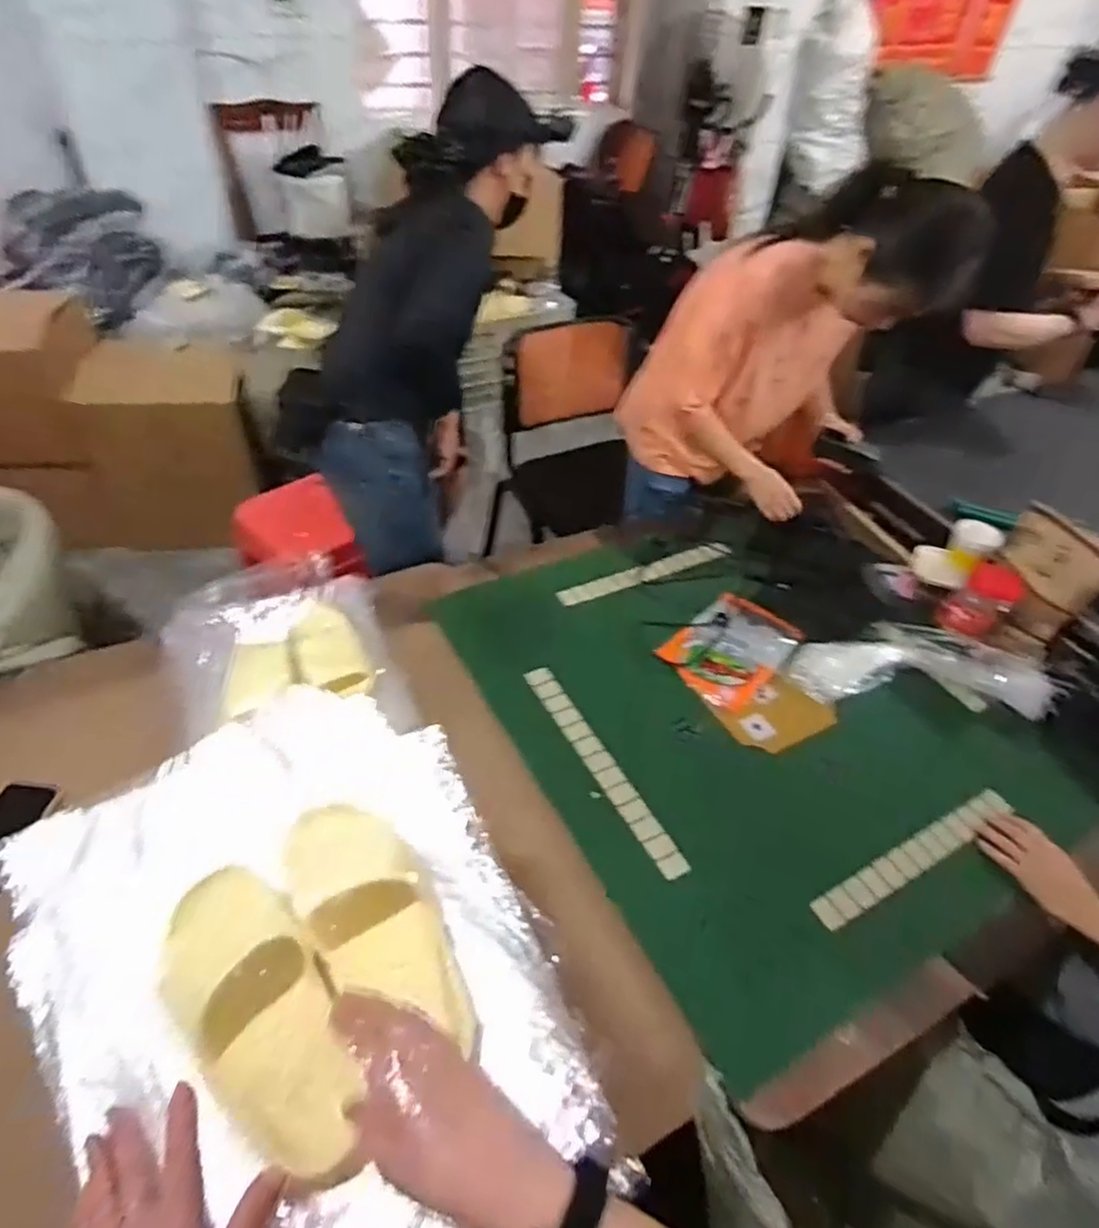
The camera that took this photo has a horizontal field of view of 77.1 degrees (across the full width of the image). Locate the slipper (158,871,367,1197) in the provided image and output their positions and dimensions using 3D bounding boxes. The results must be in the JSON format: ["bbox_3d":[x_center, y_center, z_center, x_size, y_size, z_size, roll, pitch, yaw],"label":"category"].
[{"bbox_3d":[-0.219,0.299,0.517,0.096,0.049,0.242,-26,60,-28],"label":"slipper"}]

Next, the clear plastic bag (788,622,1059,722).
[{"bbox_3d":[0.643,0.088,1.235,0.460,0.051,0.193,3,45,-3],"label":"clear plastic bag"}]

